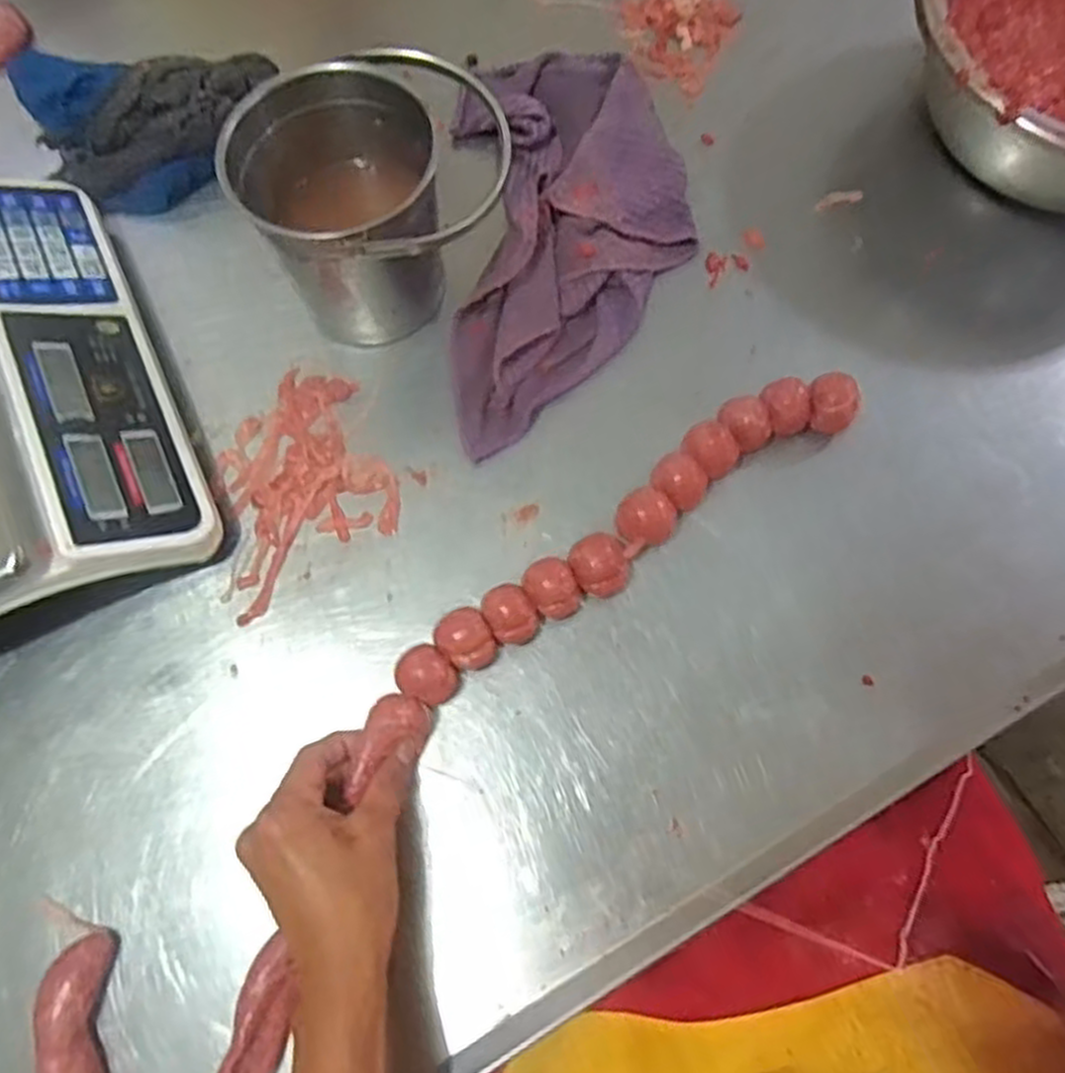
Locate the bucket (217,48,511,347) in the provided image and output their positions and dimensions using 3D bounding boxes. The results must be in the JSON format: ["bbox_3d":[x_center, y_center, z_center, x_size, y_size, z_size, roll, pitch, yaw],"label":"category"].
[{"bbox_3d":[-0.113,-0.217,0.538,0.137,0.143,0.122,23,74,8],"label":"bucket"}]

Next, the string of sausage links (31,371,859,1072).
[{"bbox_3d":[-0.045,0.103,0.480,0.150,0.033,0.632,39,78,12],"label":"string of sausage links"}]

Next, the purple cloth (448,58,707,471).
[{"bbox_3d":[0.030,-0.229,0.594,0.172,0.030,0.334,-1,72,1],"label":"purple cloth"}]

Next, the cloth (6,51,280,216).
[{"bbox_3d":[-0.316,-0.334,0.630,0.208,0.050,0.141,-3,72,0],"label":"cloth"}]

